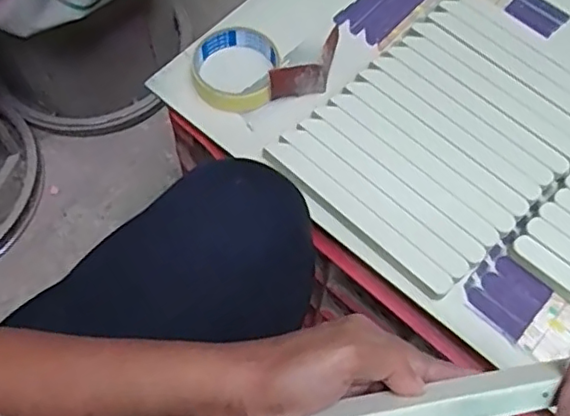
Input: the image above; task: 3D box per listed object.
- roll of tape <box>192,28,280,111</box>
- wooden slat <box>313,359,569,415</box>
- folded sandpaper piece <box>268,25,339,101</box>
[{"bbox_3d":[-0.048,-0.135,0.580,0.077,0.024,0.085,8,65,5],"label":"roll of tape"},{"bbox_3d":[0.069,0.102,0.306,0.162,0.016,0.023,-8,65,-13],"label":"wooden slat"},{"bbox_3d":[0.024,-0.128,0.565,0.082,0.040,0.027,-35,69,-14],"label":"folded sandpaper piece"}]

